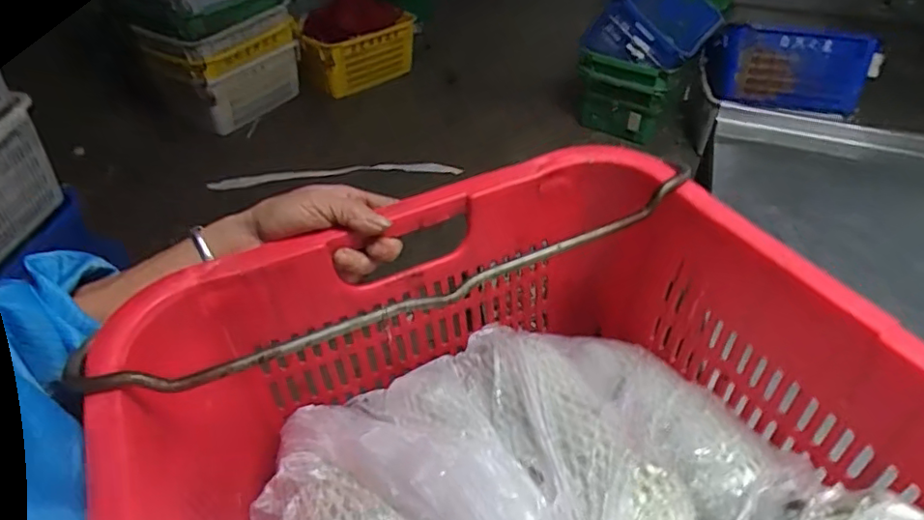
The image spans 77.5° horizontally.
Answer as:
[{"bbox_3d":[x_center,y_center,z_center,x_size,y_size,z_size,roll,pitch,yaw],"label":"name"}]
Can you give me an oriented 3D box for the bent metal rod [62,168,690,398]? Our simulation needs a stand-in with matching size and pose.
[{"bbox_3d":[-0.018,0.013,0.379,0.416,0.056,0.018,-15,46,-21],"label":"bent metal rod"}]

